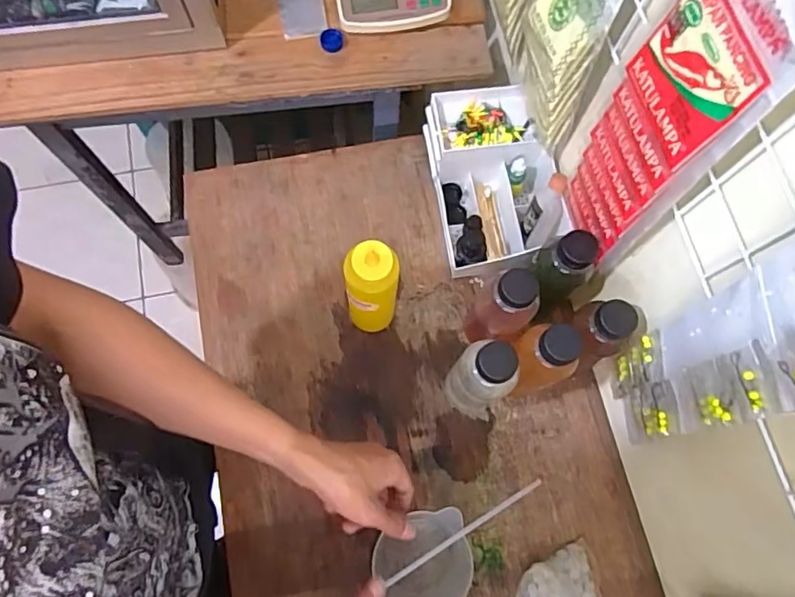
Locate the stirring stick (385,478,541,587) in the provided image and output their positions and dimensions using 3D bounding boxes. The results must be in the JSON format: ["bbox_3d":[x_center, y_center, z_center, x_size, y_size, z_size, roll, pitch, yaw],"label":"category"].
[{"bbox_3d":[0.071,0.245,0.583,0.192,0.013,0.007,-29,75,-11],"label":"stirring stick"}]

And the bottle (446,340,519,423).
[{"bbox_3d":[0.092,0.095,0.627,0.067,0.183,0.058,34,74,8],"label":"bottle"}]

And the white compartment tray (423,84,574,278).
[{"bbox_3d":[0.132,-0.161,0.763,0.160,0.099,0.229,-7,73,-4],"label":"white compartment tray"}]

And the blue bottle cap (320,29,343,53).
[{"bbox_3d":[-0.092,-0.361,0.775,0.031,0.012,0.029,0,73,1],"label":"blue bottle cap"}]

